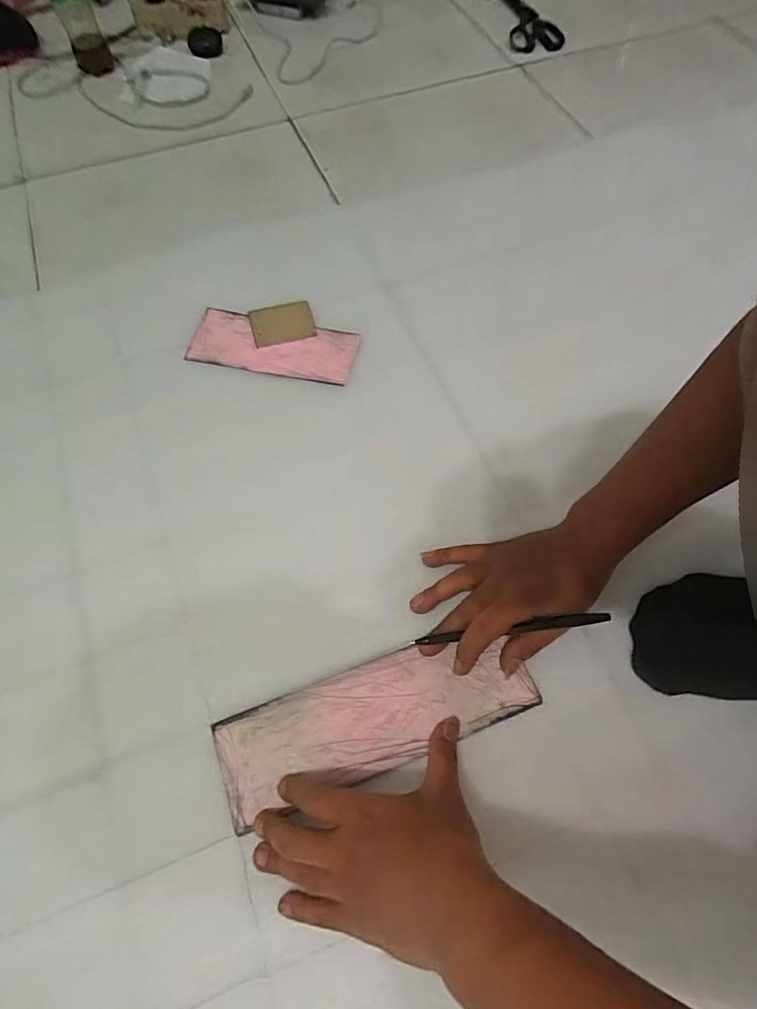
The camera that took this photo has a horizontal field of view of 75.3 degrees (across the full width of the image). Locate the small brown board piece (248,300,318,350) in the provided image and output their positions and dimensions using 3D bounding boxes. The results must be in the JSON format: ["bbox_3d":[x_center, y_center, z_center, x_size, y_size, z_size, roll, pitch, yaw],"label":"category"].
[{"bbox_3d":[-0.109,-0.207,0.557,0.070,0.007,0.051,-17,66,-8],"label":"small brown board piece"}]

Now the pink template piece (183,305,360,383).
[{"bbox_3d":[-0.115,-0.176,0.543,0.182,0.008,0.074,13,65,5],"label":"pink template piece"}]

